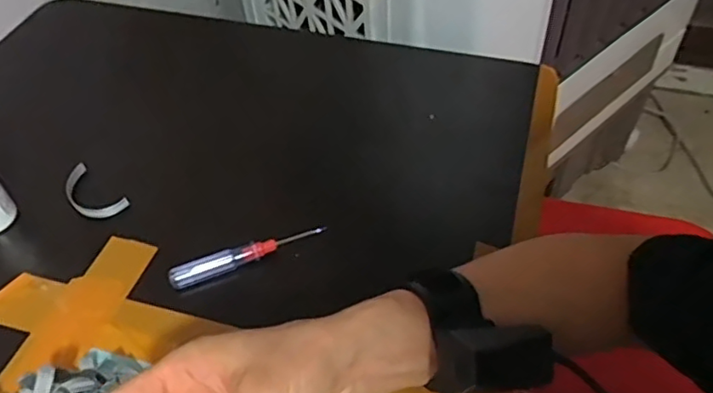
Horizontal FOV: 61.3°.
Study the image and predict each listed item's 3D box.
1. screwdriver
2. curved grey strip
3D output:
[{"bbox_3d":[-0.082,0.045,0.461,0.118,0.019,0.015,-16,50,-10],"label":"screwdriver"},{"bbox_3d":[-0.227,-0.001,0.514,0.070,0.011,0.032,32,59,27],"label":"curved grey strip"}]

